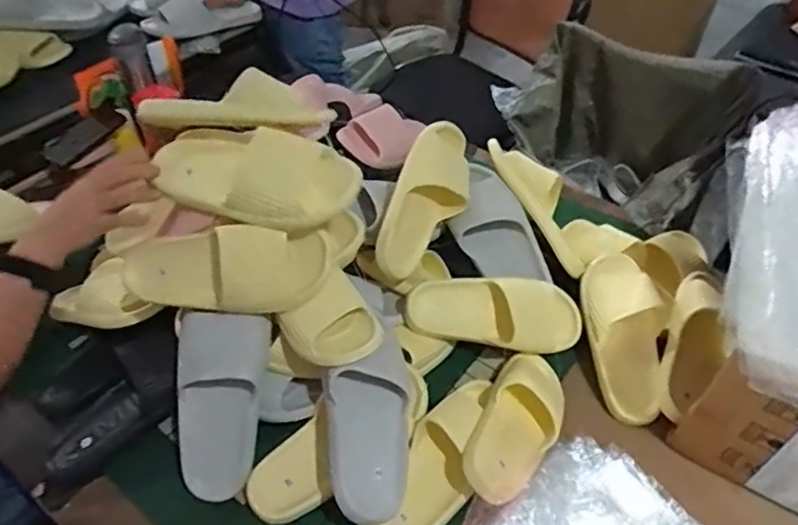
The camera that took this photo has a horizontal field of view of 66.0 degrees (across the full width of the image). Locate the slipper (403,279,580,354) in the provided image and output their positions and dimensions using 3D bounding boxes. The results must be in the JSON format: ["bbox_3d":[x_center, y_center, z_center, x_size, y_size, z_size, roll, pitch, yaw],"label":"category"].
[{"bbox_3d":[0.142,0.073,0.889,0.259,0.066,0.109,7,77,-11],"label":"slipper"}]

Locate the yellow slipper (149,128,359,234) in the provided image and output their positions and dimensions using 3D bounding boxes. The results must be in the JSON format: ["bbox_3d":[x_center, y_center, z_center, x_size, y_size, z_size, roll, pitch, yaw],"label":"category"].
[{"bbox_3d":[-0.165,-0.097,0.755,0.241,0.075,0.117,11,81,9],"label":"yellow slipper"}]

